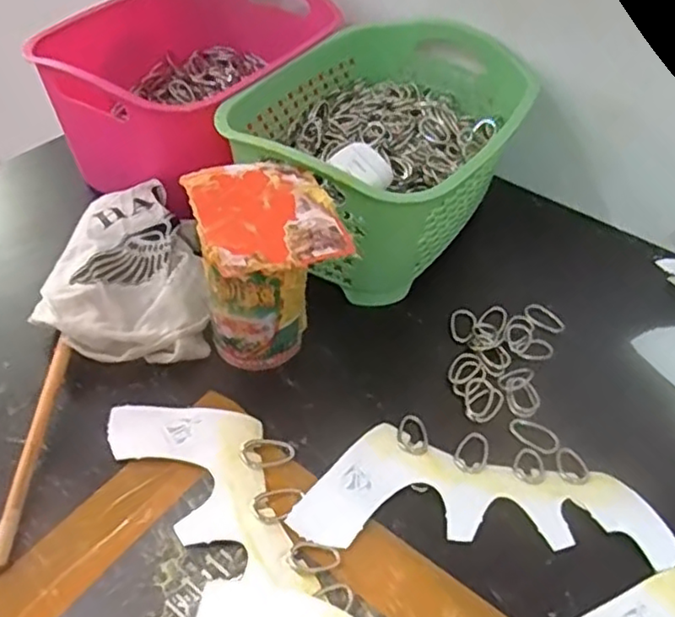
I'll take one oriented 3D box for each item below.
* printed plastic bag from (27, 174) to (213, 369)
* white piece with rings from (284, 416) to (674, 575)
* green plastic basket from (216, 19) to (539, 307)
[{"bbox_3d":[-0.155,-0.027,0.488,0.116,0.053,0.147,-2,46,-7],"label":"printed plastic bag"},{"bbox_3d":[0.088,0.111,0.405,0.221,0.009,0.083,5,45,-1],"label":"white piece with rings"},{"bbox_3d":[0.043,-0.133,0.555,0.190,0.115,0.284,27,49,20],"label":"green plastic basket"}]

